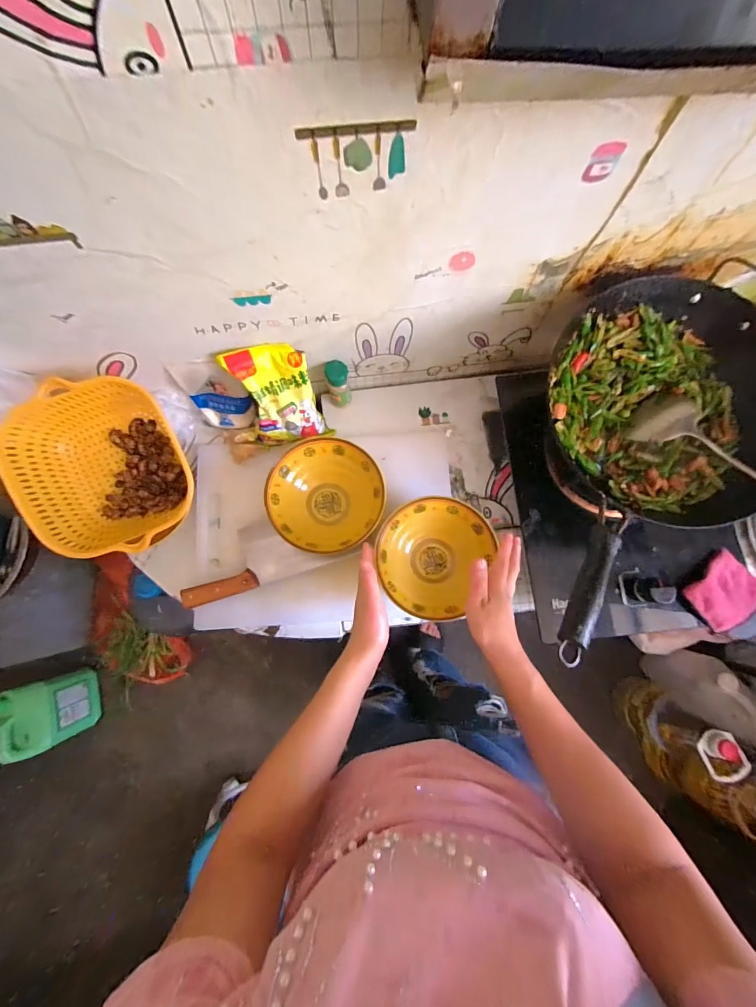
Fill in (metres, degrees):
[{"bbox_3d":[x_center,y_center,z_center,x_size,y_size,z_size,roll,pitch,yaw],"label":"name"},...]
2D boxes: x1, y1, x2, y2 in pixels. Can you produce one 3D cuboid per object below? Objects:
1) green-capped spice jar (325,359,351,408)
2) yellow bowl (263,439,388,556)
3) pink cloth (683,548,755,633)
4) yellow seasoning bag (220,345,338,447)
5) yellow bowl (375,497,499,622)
[{"bbox_3d":[-0.067,-0.207,0.664,0.036,0.106,0.043,-7,80,-2],"label":"green-capped spice jar"},{"bbox_3d":[-0.083,-0.012,0.627,0.186,0.064,0.174,0,80,-1],"label":"yellow bowl"},{"bbox_3d":[0.503,0.128,0.557,0.098,0.015,0.083,-44,83,-8],"label":"pink cloth"},{"bbox_3d":[-0.160,-0.170,0.623,0.128,0.174,0.043,-12,39,0],"label":"yellow seasoning bag"},{"bbox_3d":[0.089,0.086,0.619,0.177,0.059,0.182,0,80,-1],"label":"yellow bowl"}]

